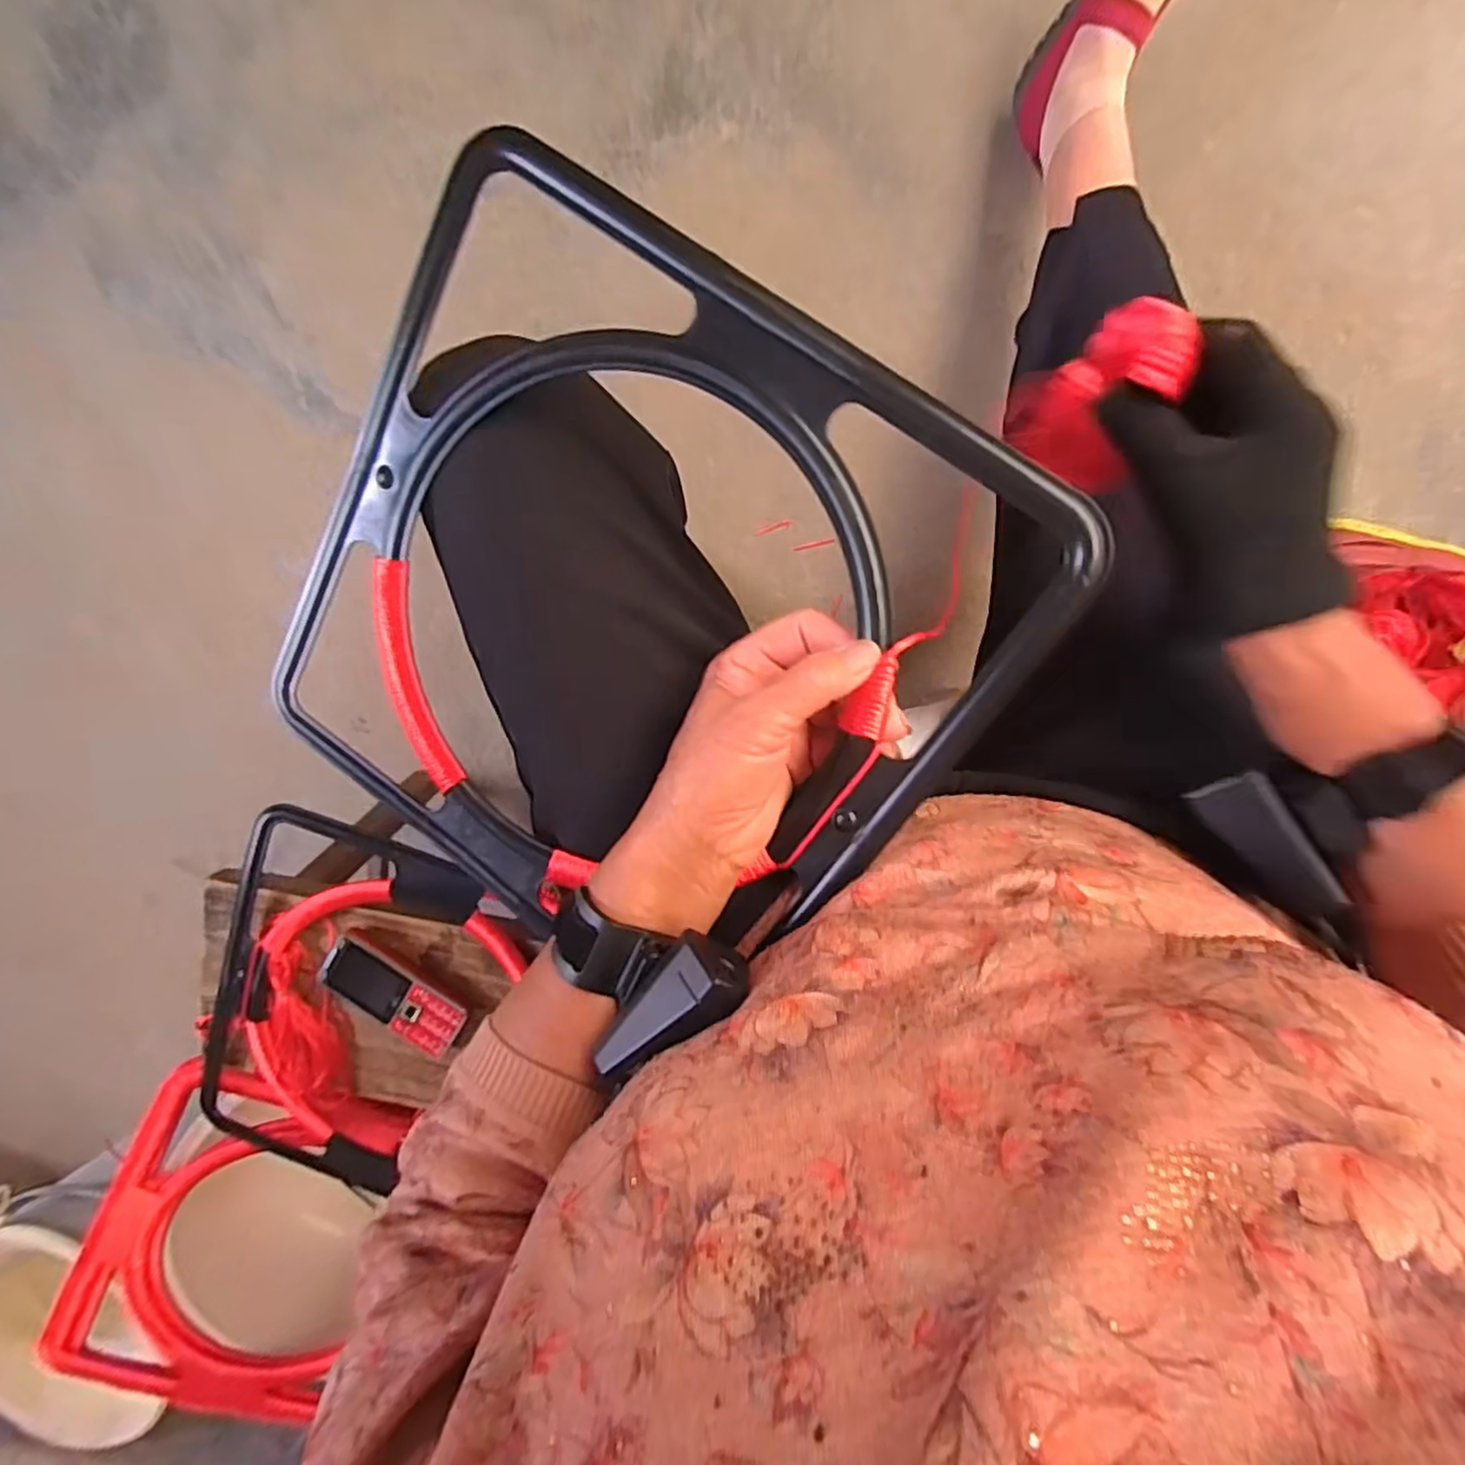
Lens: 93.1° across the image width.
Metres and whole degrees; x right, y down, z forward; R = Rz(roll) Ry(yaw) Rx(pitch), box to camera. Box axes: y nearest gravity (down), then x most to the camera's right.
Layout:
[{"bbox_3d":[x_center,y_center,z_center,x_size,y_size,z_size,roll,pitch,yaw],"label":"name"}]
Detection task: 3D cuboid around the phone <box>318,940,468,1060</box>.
[{"bbox_3d":[-0.299,0.233,0.605,0.135,0.014,0.063,34,100,2],"label":"phone"}]

